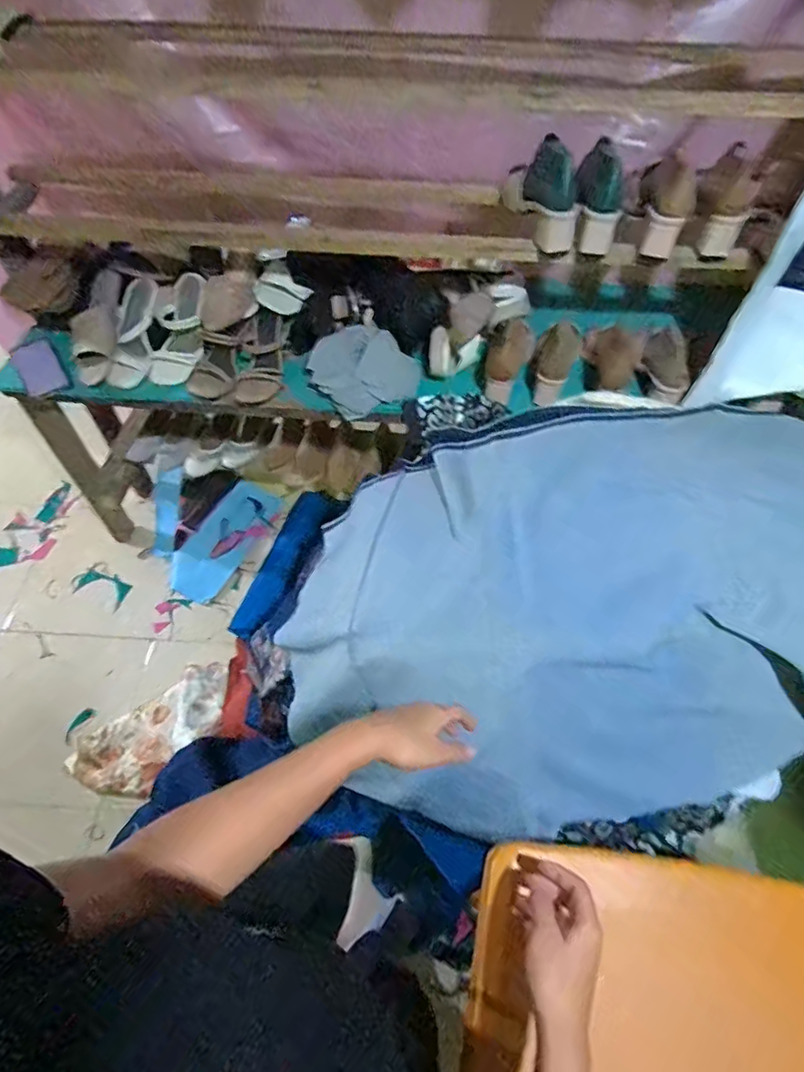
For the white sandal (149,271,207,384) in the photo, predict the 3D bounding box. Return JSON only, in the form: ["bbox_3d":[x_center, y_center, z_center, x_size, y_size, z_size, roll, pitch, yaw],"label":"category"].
[{"bbox_3d":[-0.437,-0.407,1.061,0.097,0.059,0.217,8,81,3],"label":"white sandal"}]

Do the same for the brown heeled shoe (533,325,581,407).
[{"bbox_3d":[0.287,-0.326,1.019,0.082,0.079,0.174,17,74,9],"label":"brown heeled shoe"}]

